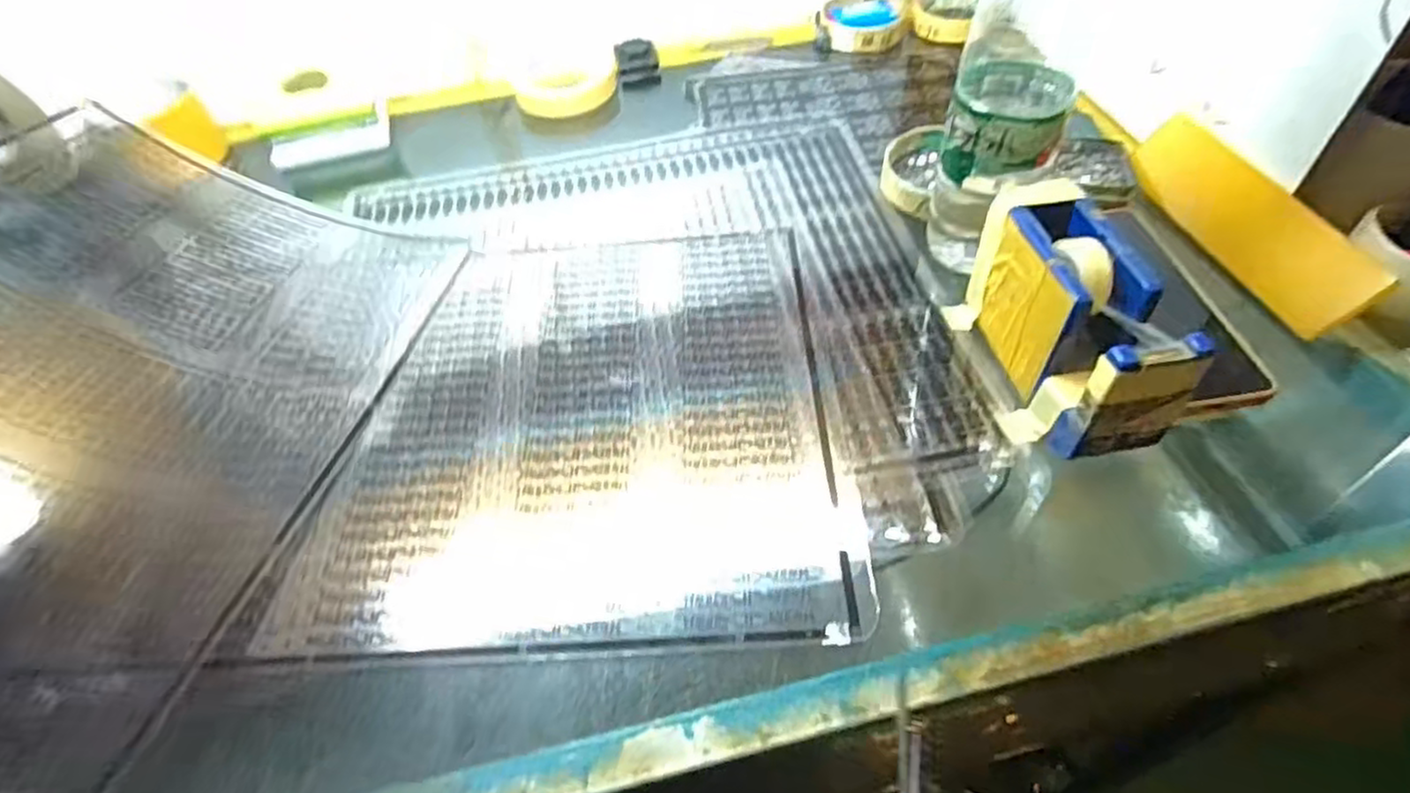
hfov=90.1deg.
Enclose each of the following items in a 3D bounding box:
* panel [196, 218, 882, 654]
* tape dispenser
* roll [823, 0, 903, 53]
[{"bbox_3d":[-0.068,0.004,0.411,0.285,0.009,0.287,-2,50,1],"label":"panel"},{"bbox_3d":[0.185,-0.033,0.366,0.056,0.082,0.143,-10,51,-5],"label":"tape dispenser"},{"bbox_3d":[0.156,-0.371,0.696,0.074,0.021,0.088,5,51,7],"label":"roll"}]

